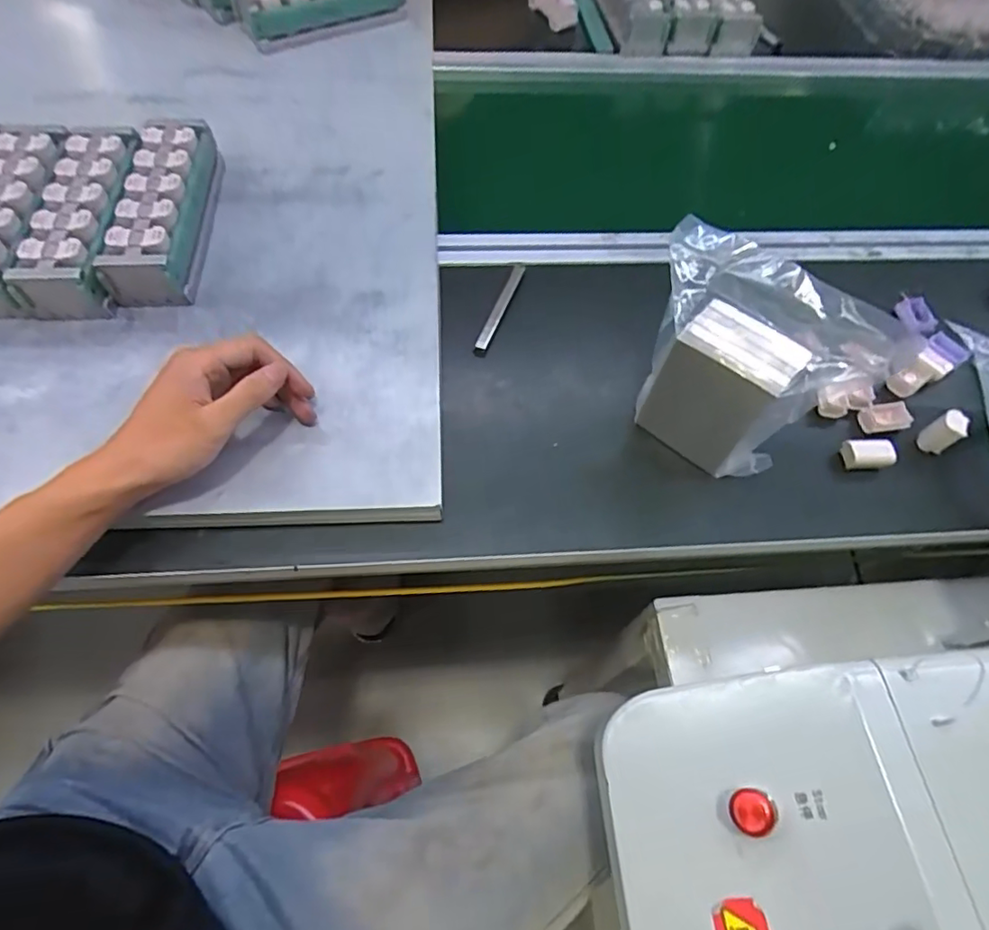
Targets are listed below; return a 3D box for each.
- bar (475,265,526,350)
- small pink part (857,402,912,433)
[{"bbox_3d":[0.007,-0.145,0.514,0.011,0.012,0.109,19,61,8],"label":"bar"},{"bbox_3d":[0.331,-0.040,0.476,0.037,0.013,0.022,-6,61,-6],"label":"small pink part"}]

